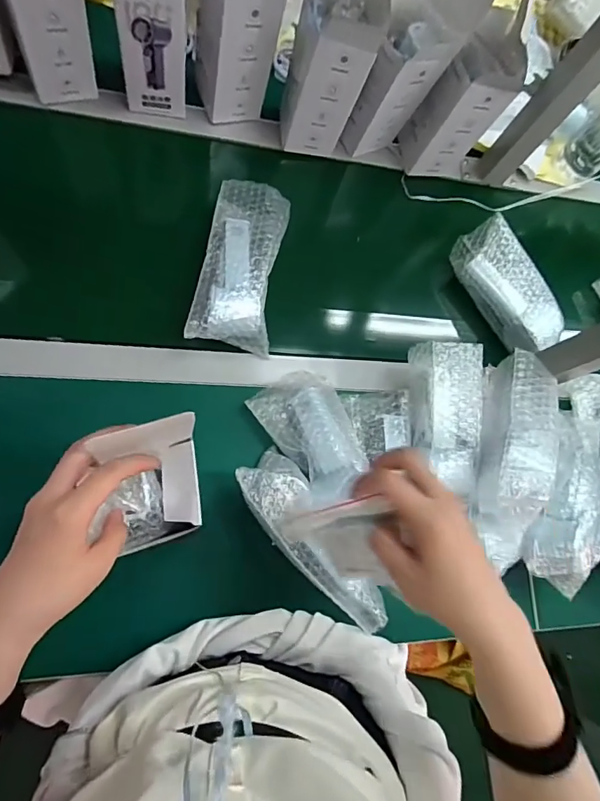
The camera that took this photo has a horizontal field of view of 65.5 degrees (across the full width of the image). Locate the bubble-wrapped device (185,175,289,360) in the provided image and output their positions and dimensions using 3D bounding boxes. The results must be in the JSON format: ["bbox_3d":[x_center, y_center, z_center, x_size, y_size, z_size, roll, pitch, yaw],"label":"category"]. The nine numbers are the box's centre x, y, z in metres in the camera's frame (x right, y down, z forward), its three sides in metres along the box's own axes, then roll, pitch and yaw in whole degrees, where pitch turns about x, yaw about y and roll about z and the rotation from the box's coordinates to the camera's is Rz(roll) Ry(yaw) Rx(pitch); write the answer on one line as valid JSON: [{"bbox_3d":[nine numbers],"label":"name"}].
[{"bbox_3d":[-0.068,-0.167,0.552,0.090,0.048,0.209,9,85,-8],"label":"bubble-wrapped device"}]

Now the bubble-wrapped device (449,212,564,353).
[{"bbox_3d":[0.287,-0.156,0.646,0.073,0.056,0.182,-30,91,-9],"label":"bubble-wrapped device"}]

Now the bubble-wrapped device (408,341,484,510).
[{"bbox_3d":[0.168,0.023,0.551,0.072,0.062,0.181,4,86,-8],"label":"bubble-wrapped device"}]

